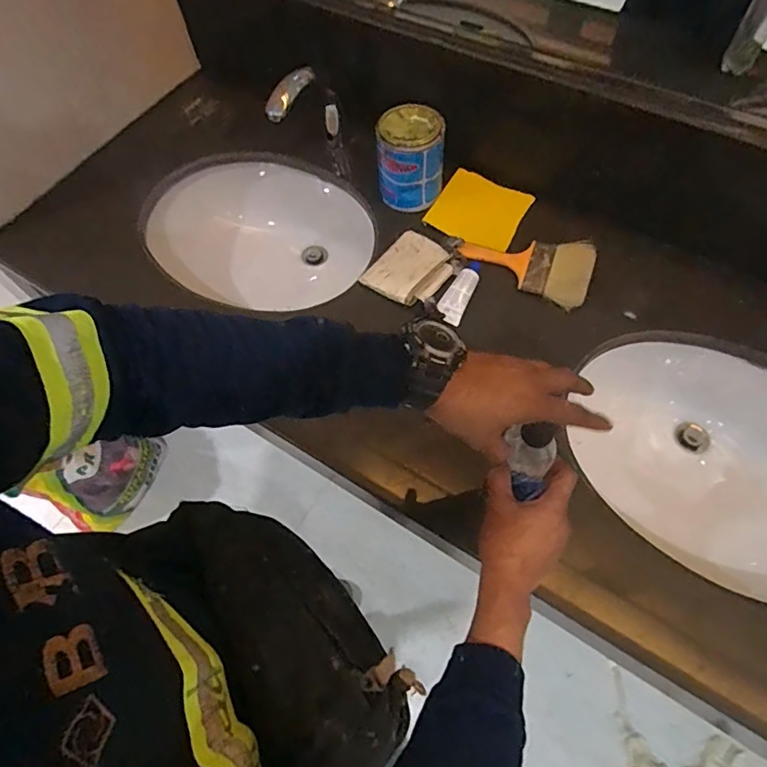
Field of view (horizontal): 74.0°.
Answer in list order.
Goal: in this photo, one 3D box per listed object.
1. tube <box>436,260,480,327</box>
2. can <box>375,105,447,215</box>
[{"bbox_3d":[0.118,-0.146,0.783,0.040,0.020,0.114,22,66,14],"label":"tube"},{"bbox_3d":[0.043,-0.375,0.843,0.103,0.124,0.103,-1,62,2],"label":"can"}]

